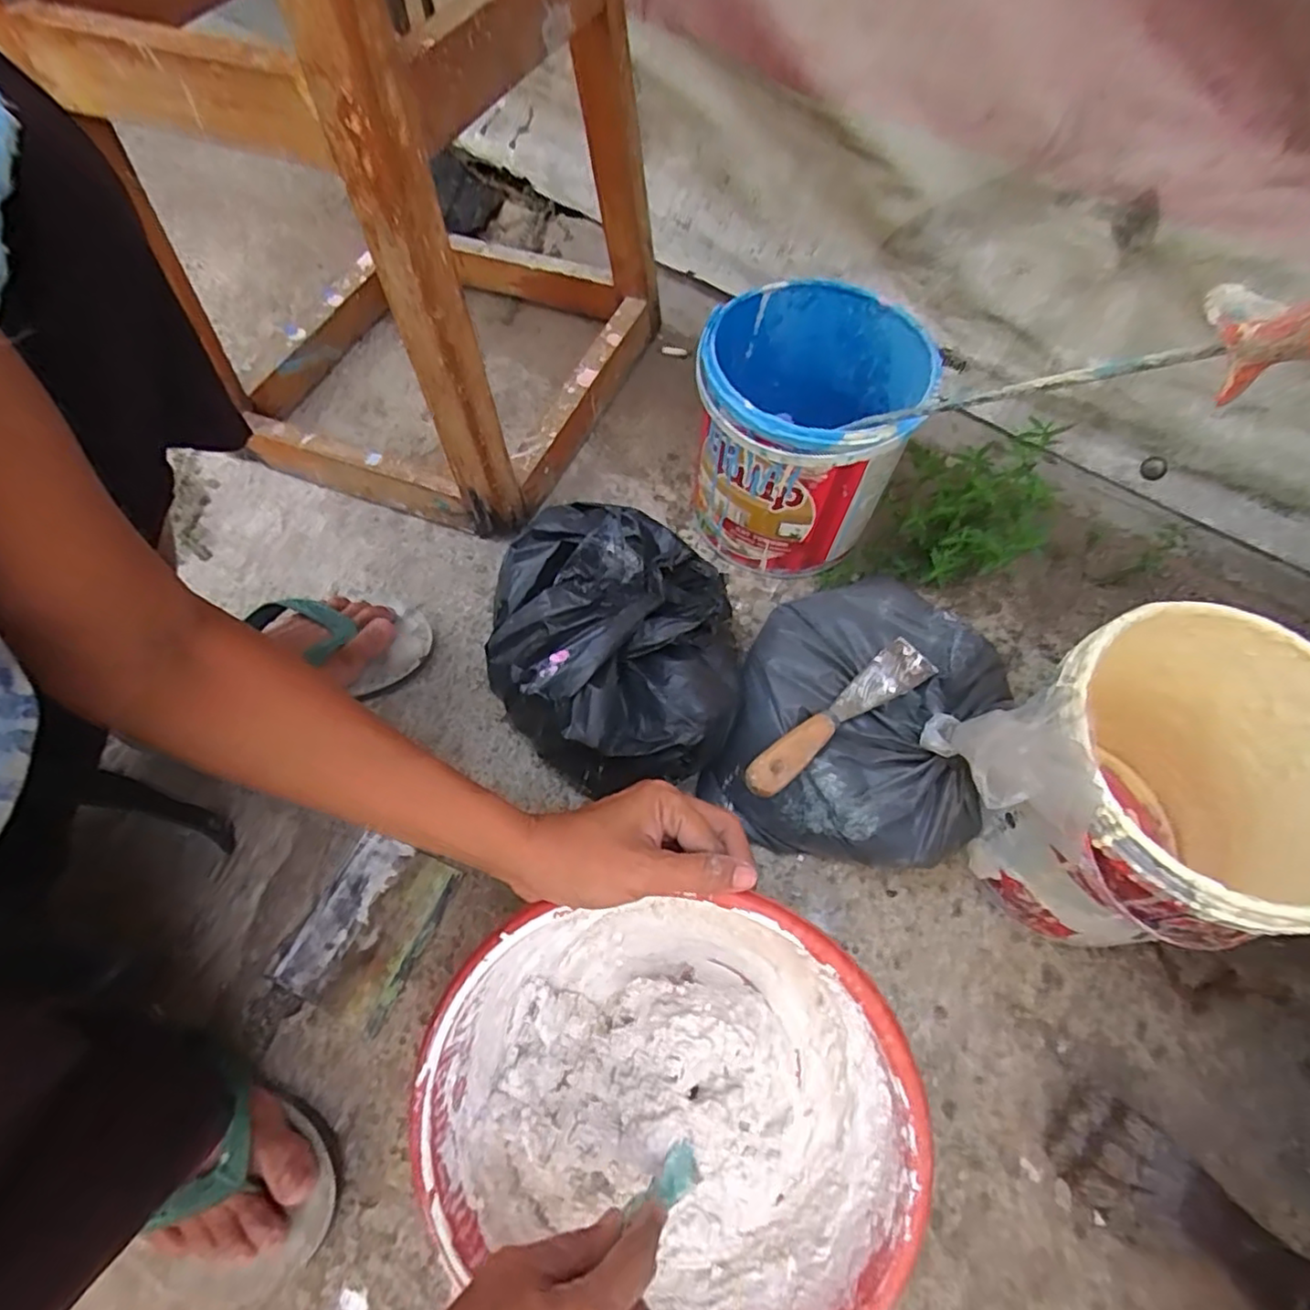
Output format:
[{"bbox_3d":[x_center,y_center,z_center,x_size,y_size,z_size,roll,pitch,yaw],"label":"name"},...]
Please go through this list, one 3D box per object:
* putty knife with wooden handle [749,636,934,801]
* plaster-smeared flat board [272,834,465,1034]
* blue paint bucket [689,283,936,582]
[{"bbox_3d":[0.133,0.044,0.472,0.171,0.018,0.034,-34,68,-16],"label":"putty knife with wooden handle"},{"bbox_3d":[-0.209,0.198,0.475,0.086,0.006,0.115,21,64,10],"label":"plaster-smeared flat board"},{"bbox_3d":[0.126,-0.191,0.585,0.179,0.177,0.201,17,63,8],"label":"blue paint bucket"}]

